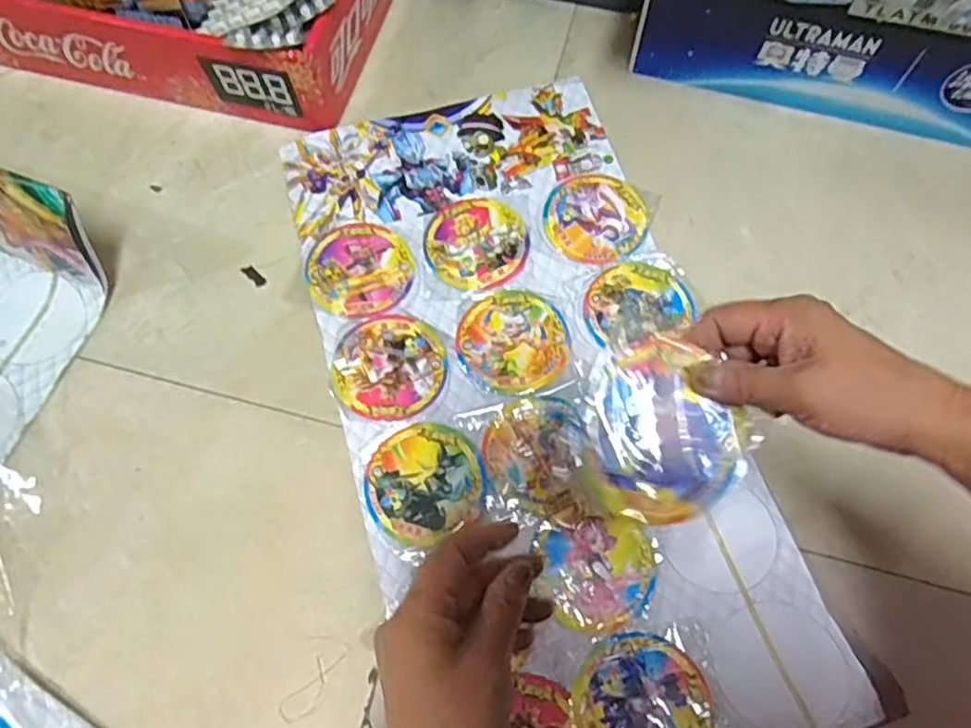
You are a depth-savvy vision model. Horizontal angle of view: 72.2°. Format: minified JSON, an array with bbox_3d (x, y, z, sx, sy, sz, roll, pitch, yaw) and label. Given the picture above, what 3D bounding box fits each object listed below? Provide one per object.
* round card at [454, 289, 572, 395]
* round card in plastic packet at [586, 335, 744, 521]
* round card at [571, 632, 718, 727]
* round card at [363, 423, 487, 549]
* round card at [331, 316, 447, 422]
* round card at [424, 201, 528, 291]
[{"bbox_3d":[0.024,-0.020,0.581,0.094,0.005,0.093,0,68,1],"label":"round card"},{"bbox_3d":[0.094,0.036,0.353,0.083,0.011,0.092,-33,98,-8],"label":"round card in plastic packet"},{"bbox_3d":[0.111,0.241,0.468,0.091,0.004,0.093,-2,61,3],"label":"round card"},{"bbox_3d":[-0.050,0.094,0.535,0.092,0.006,0.090,0,68,1],"label":"round card"},{"bbox_3d":[-0.083,0.002,0.572,0.095,0.005,0.093,0,68,1],"label":"round card"},{"bbox_3d":[-0.008,-0.114,0.617,0.093,0.004,0.092,0,68,1],"label":"round card"}]

